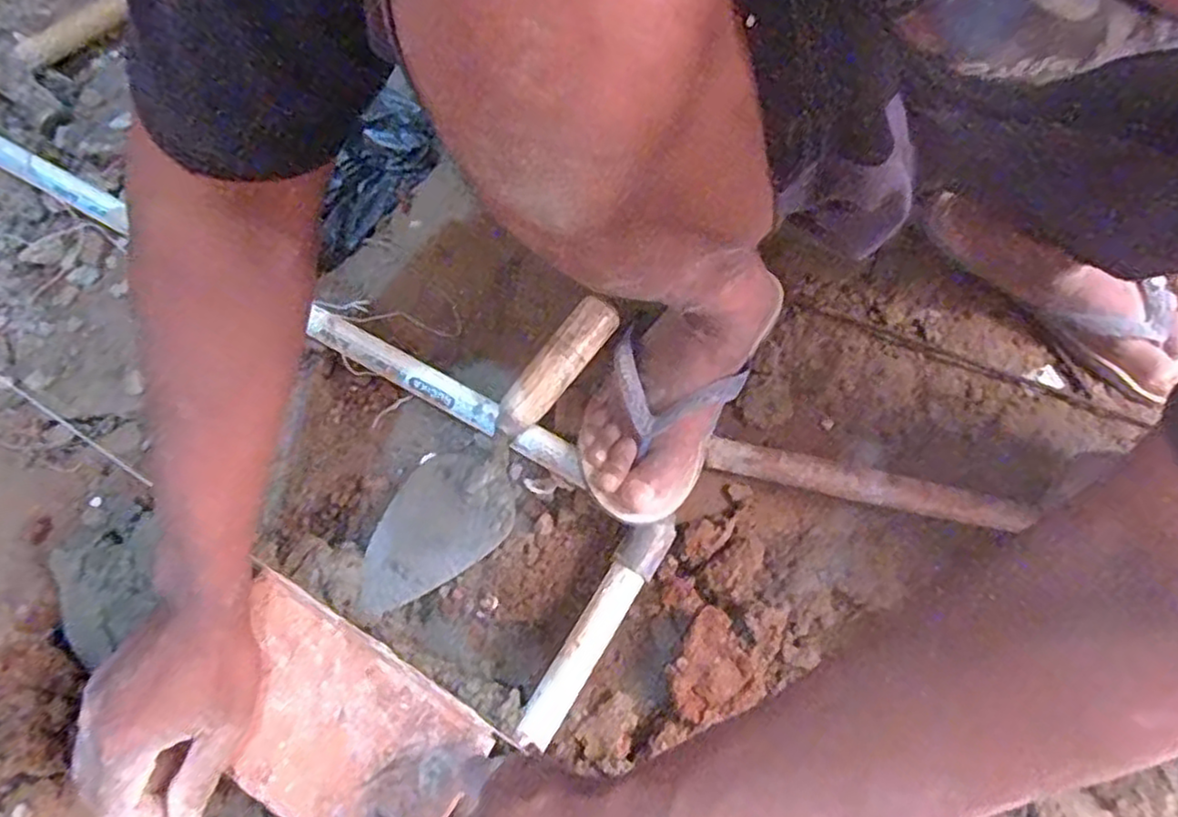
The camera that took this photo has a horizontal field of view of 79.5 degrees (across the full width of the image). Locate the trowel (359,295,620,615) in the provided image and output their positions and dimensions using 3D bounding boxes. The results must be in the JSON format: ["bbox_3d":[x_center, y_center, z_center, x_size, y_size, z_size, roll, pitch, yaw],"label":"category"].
[{"bbox_3d":[-0.075,0.033,0.546,0.087,0.043,0.280,38,92,15],"label":"trowel"}]

